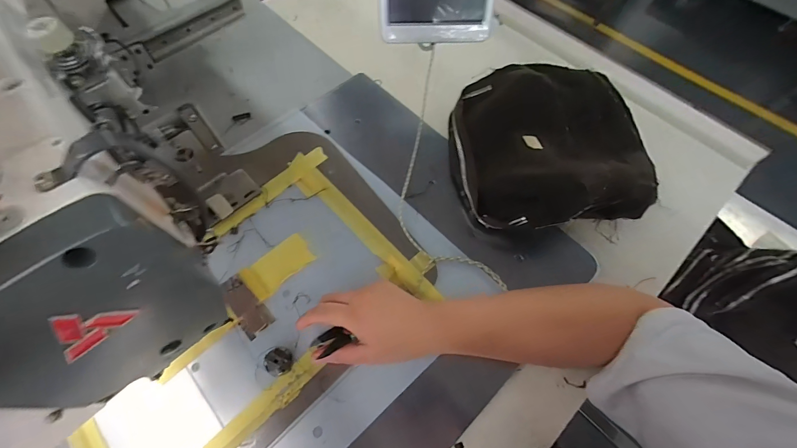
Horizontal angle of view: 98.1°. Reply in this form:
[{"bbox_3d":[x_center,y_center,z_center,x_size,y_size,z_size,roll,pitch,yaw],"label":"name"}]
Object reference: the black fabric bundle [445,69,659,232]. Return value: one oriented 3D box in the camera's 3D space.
[{"bbox_3d":[0.210,-0.116,0.476,0.269,0.069,0.252,-7,64,-4],"label":"black fabric bundle"}]

